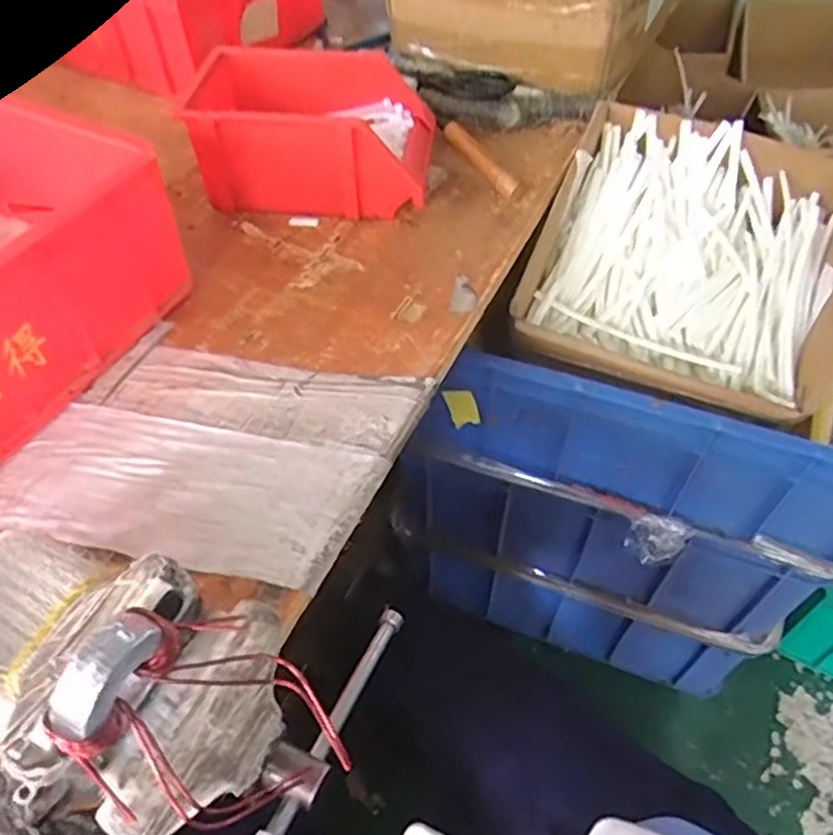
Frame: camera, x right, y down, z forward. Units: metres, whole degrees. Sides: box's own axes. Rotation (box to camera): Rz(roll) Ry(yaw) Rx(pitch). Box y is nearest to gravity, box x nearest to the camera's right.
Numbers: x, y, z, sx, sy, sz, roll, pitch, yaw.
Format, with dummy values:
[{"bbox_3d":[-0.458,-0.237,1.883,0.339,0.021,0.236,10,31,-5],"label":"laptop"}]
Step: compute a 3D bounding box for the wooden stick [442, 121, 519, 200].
[{"bbox_3d":[0.072,-0.296,0.774,0.018,0.019,0.126,-31,70,-23],"label":"wooden stick"}]

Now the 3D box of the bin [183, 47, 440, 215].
[{"bbox_3d":[-0.113,-0.302,0.739,0.250,0.113,0.149,3,51,2],"label":"bin"}]

